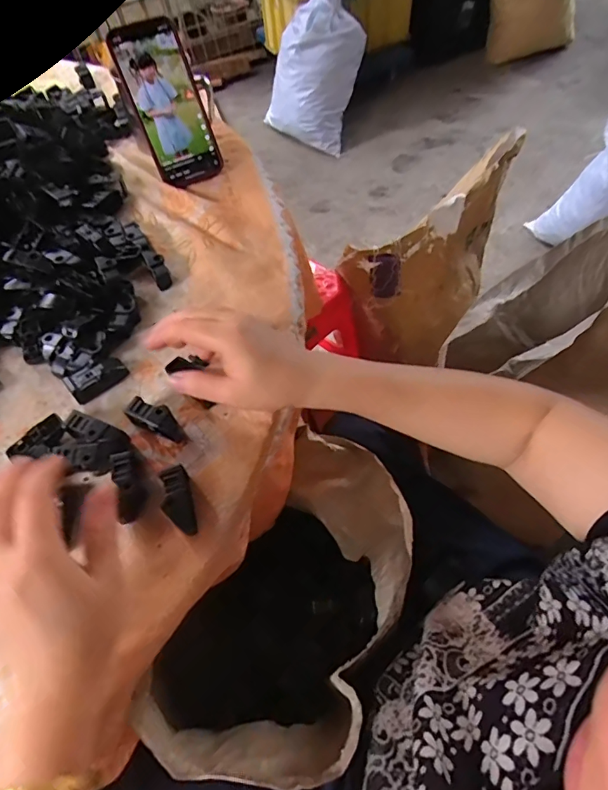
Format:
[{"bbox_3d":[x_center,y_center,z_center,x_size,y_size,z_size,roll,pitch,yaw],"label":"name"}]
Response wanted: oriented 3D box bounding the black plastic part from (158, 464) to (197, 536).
[{"bbox_3d":[-0.090,0.076,0.339,0.020,0.027,0.048,-20,60,-9],"label":"black plastic part"}]

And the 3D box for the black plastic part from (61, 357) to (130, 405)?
[{"bbox_3d":[-0.178,-0.014,0.406,0.048,0.016,0.027,-37,64,-18],"label":"black plastic part"}]

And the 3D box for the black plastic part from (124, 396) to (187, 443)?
[{"bbox_3d":[-0.118,0.019,0.373,0.047,0.022,0.025,33,66,21],"label":"black plastic part"}]

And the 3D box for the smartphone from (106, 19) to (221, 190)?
[{"bbox_3d":[-0.149,-0.316,0.515,0.072,0.155,0.014,-27,26,-13],"label":"smartphone"}]

